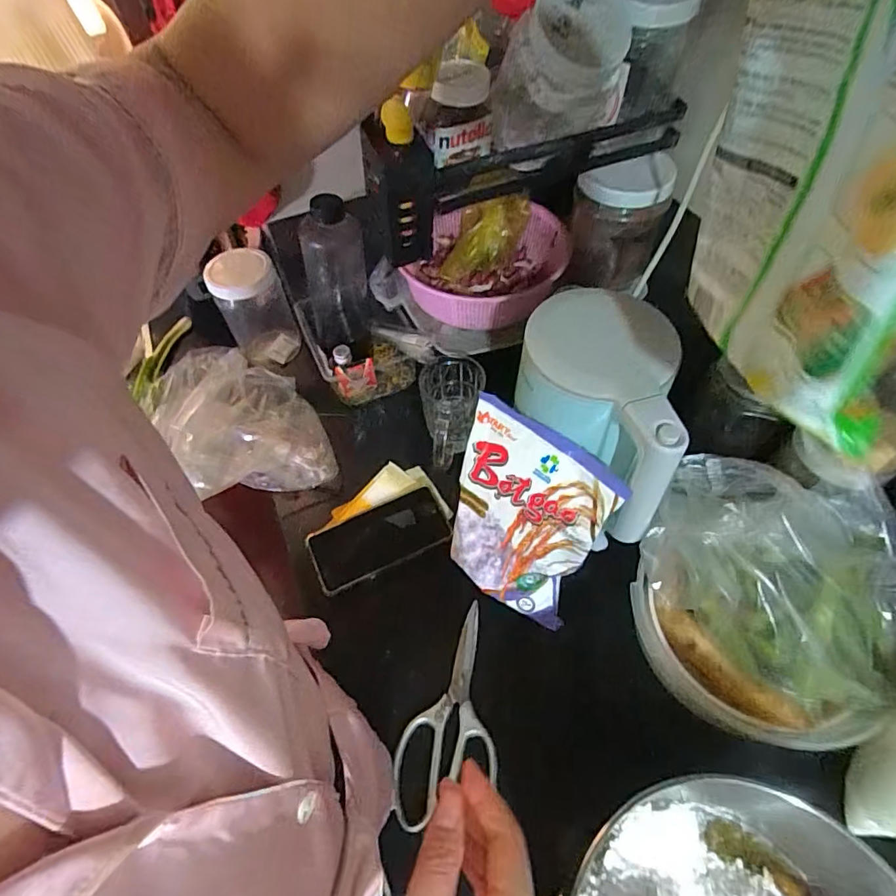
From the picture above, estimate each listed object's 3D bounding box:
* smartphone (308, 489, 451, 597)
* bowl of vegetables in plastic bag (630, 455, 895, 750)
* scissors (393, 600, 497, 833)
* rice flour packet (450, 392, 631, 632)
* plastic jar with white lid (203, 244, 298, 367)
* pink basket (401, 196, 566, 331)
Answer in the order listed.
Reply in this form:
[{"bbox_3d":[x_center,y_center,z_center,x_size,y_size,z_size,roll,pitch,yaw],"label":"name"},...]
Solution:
[{"bbox_3d":[-0.081,0.106,0.600,0.159,0.008,0.074,-23,57,-13],"label":"smartphone"},{"bbox_3d":[0.283,0.136,0.449,0.215,0.127,0.200,-1,55,1],"label":"bowl of vegetables in plastic bag"},{"bbox_3d":[0.011,0.256,0.498,0.089,0.008,0.202,13,53,11],"label":"scissors"},{"bbox_3d":[0.070,0.073,0.506,0.149,0.205,0.036,32,38,25],"label":"rice flour packet"},{"bbox_3d":[-0.280,-0.200,0.744,0.090,0.143,0.083,-1,55,1],"label":"plastic jar with white lid"},{"bbox_3d":[0.049,-0.238,0.664,0.198,0.086,0.177,9,56,8],"label":"pink basket"}]

